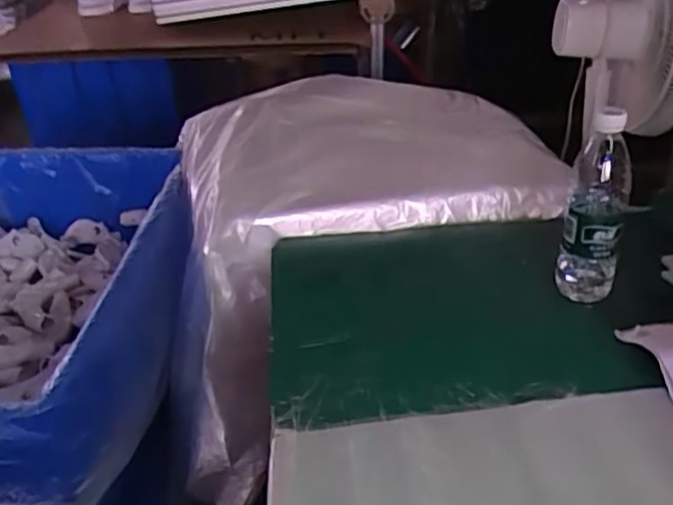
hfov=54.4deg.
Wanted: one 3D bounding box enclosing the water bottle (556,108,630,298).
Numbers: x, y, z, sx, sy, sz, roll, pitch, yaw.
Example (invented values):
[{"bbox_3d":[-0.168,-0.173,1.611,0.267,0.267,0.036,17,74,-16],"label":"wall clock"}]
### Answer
[{"bbox_3d":[0.294,-0.050,0.744,0.067,0.221,0.059,8,34,22],"label":"water bottle"}]

